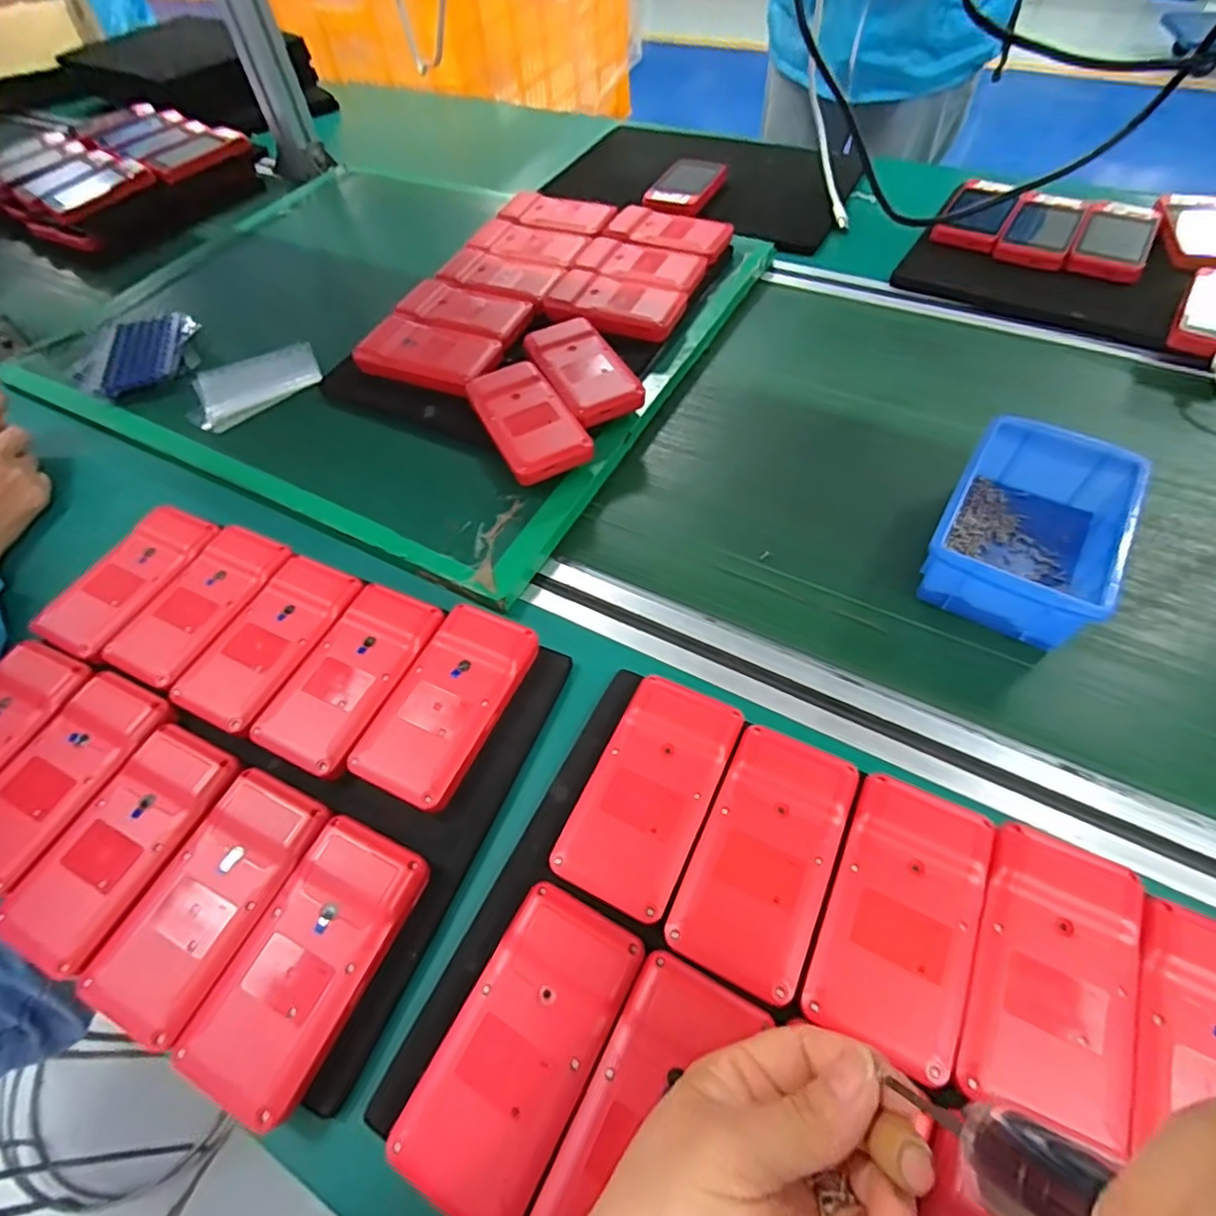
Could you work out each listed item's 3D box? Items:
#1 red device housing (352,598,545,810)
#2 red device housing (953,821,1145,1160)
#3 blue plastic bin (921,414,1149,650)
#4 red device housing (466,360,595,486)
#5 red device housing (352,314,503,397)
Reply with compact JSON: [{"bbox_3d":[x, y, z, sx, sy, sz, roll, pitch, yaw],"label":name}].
[{"bbox_3d":[-0.095,0.055,0.371,0.062,0.016,0.119,20,59,17],"label":"red device housing"},{"bbox_3d":[0.197,0.166,0.285,0.062,0.031,0.114,21,60,17],"label":"red device housing"},{"bbox_3d":[0.272,-0.052,0.407,0.093,0.058,0.142,28,62,21],"label":"blue plastic bin"},{"bbox_3d":[-0.063,-0.144,0.484,0.063,0.024,0.120,-24,57,-12],"label":"red device housing"},{"bbox_3d":[-0.155,-0.218,0.537,0.124,0.019,0.070,17,59,15],"label":"red device housing"}]

